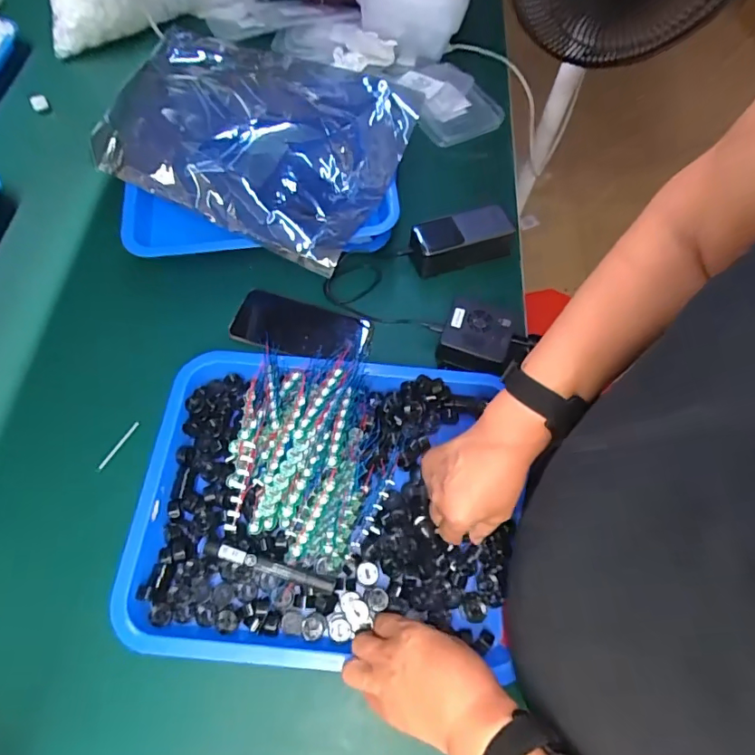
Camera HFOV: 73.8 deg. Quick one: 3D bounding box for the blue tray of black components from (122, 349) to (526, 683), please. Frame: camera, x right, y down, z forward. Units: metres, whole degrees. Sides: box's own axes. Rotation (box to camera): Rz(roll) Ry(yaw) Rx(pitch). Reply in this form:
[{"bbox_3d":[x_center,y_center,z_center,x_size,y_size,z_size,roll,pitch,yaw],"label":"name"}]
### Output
[{"bbox_3d":[-0.050,0.114,0.499,0.368,0.056,0.298,3,63,-1],"label":"blue tray of black components"}]

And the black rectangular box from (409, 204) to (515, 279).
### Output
[{"bbox_3d":[0.107,-0.176,0.658,0.130,0.058,0.053,-12,65,-9],"label":"black rectangular box"}]

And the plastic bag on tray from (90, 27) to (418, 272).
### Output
[{"bbox_3d":[-0.143,-0.301,0.607,0.329,0.089,0.251,25,65,9],"label":"plastic bag on tray"}]

